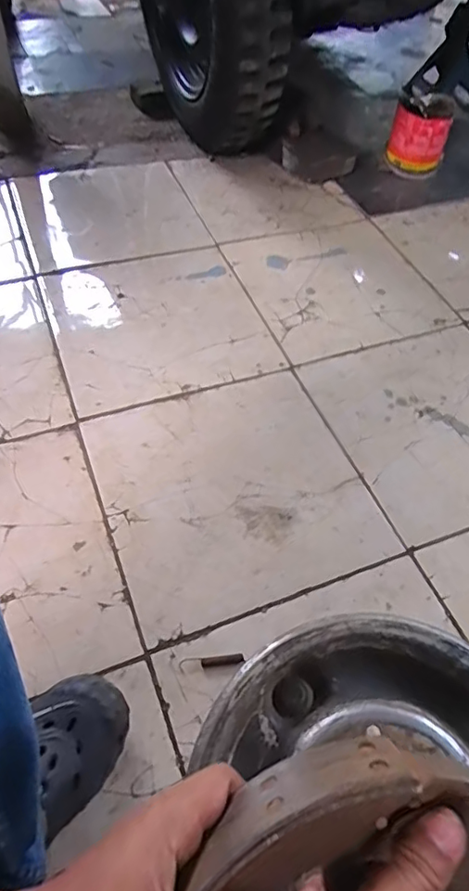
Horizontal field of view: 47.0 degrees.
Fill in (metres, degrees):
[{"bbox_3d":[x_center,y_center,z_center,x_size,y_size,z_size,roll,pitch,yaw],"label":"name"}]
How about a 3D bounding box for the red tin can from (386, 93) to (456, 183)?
[{"bbox_3d":[0.489,-0.811,1.436,0.149,0.139,0.147,11,54,5],"label":"red tin can"}]

